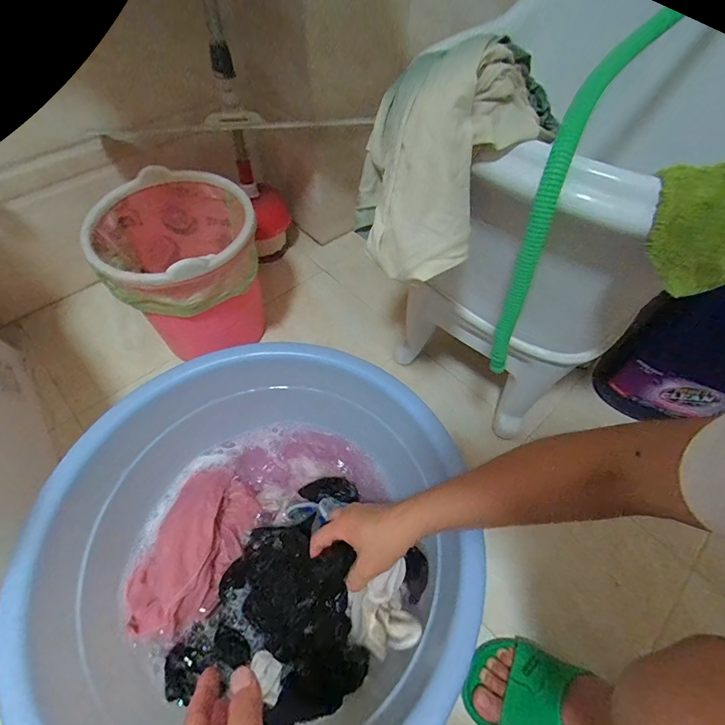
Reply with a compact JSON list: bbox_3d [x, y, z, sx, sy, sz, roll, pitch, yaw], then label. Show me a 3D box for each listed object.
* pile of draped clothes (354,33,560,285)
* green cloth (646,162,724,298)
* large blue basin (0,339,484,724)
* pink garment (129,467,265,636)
[{"bbox_3d":[0.079,-0.203,0.380,0.150,0.157,0.202,37,63,19],"label":"pile of draped clothes"},{"bbox_3d":[0.279,-0.099,0.298,0.117,0.081,0.046,23,60,12],"label":"green cloth"},{"bbox_3d":[-0.127,0.221,0.508,0.460,0.205,0.452,1,58,-2],"label":"large blue basin"},{"bbox_3d":[-0.235,0.255,0.547,0.117,0.046,0.215,14,58,6],"label":"pink garment"}]

